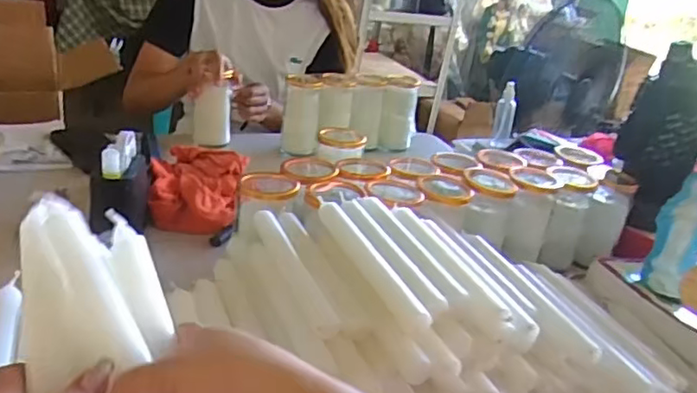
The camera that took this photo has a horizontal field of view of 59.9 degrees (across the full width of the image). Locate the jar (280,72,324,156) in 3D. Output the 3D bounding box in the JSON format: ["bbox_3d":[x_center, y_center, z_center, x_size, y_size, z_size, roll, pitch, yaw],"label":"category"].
[{"bbox_3d":[-0.089,-0.152,1.136,0.068,0.133,0.065,2,25,-11],"label":"jar"}]

